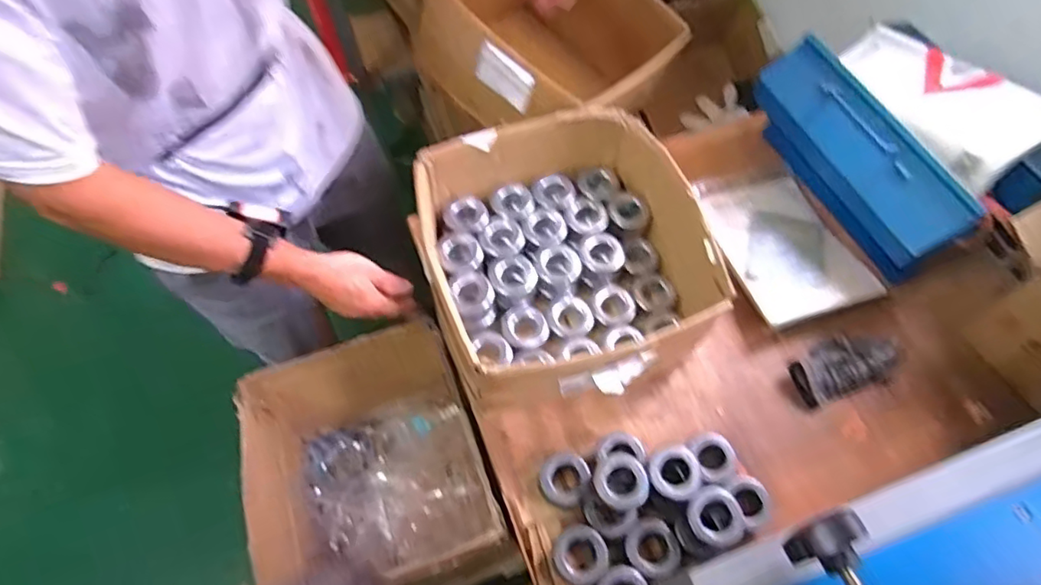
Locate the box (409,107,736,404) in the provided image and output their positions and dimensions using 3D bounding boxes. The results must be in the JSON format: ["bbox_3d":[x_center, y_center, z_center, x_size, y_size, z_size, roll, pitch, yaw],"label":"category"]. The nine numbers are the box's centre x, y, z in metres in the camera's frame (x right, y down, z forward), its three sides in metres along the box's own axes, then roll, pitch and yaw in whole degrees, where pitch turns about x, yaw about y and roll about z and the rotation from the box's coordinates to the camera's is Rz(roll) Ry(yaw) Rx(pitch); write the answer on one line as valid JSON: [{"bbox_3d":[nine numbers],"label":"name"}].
[{"bbox_3d":[0.057,-0.035,0.775,0.329,0.171,0.360,-16,62,-8],"label":"box"}]

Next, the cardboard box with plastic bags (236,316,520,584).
[{"bbox_3d":[-0.207,0.288,0.877,0.303,0.324,0.322,-16,62,-8],"label":"cardboard box with plastic bags"}]

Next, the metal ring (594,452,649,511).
[{"bbox_3d":[0.116,0.214,0.656,0.060,0.020,0.062,0,61,0],"label":"metal ring"}]

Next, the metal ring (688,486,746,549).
[{"bbox_3d":[0.221,0.251,0.643,0.068,0.014,0.060,-15,55,-25],"label":"metal ring"}]

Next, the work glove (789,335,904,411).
[{"bbox_3d":[0.445,0.099,0.783,0.155,0.040,0.083,-20,63,-10],"label":"work glove"}]

